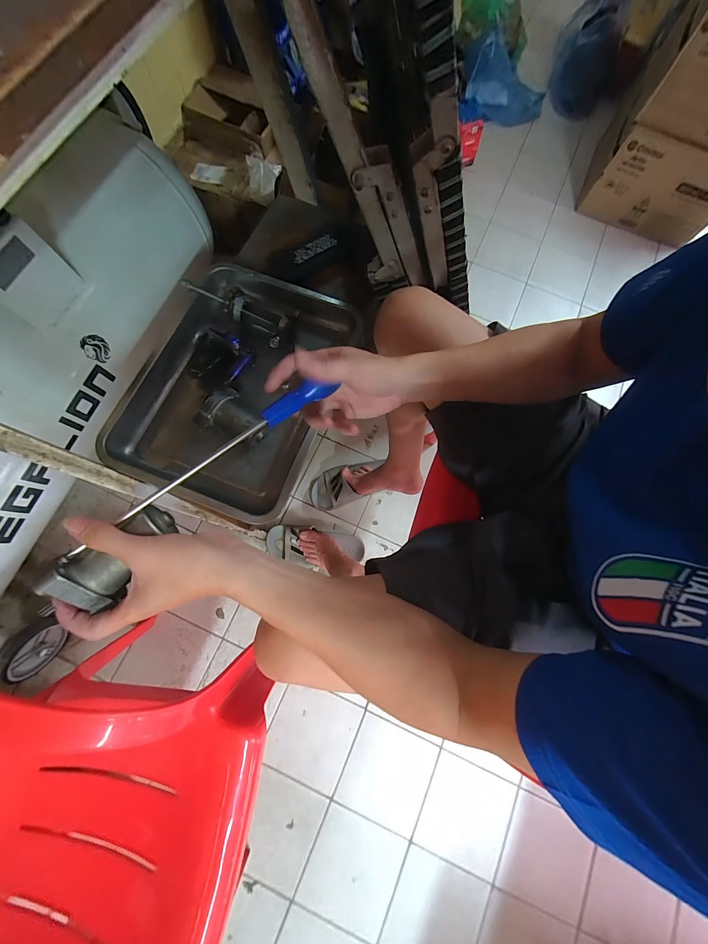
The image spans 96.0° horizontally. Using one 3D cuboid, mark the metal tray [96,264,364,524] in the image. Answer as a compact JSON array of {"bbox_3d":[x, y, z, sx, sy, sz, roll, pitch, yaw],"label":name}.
[{"bbox_3d":[-0.186,-0.143,0.519,0.296,0.063,0.388,20,76,3],"label":"metal tray"}]

